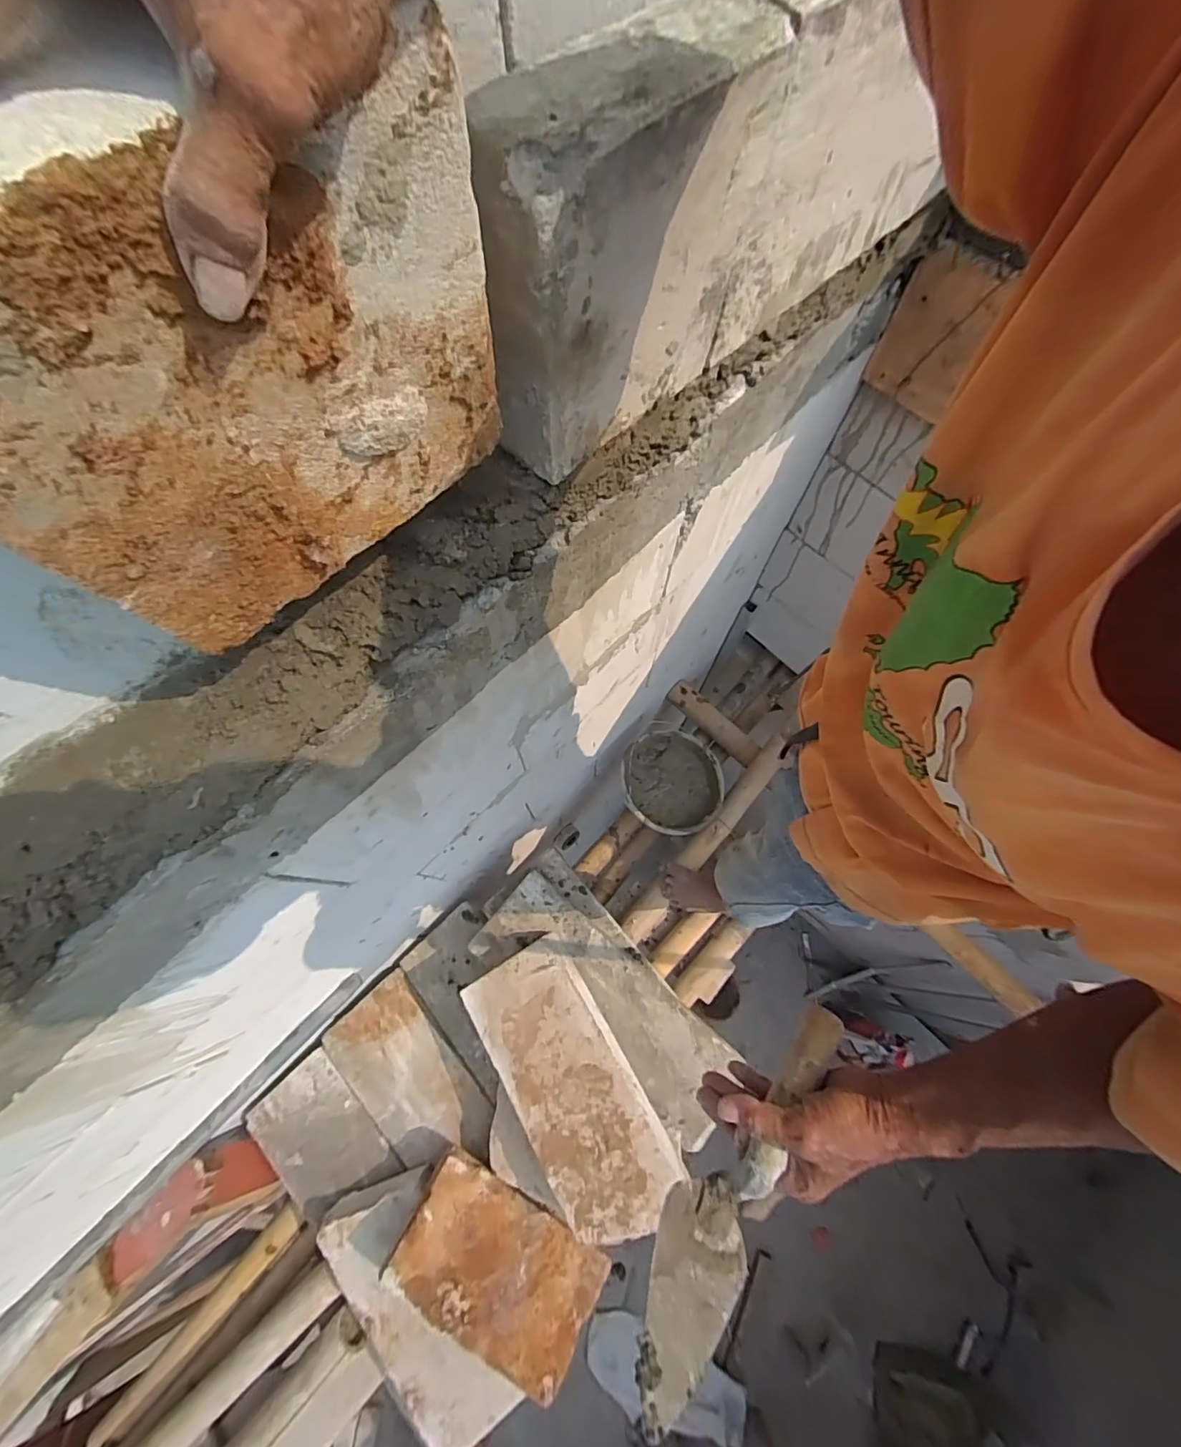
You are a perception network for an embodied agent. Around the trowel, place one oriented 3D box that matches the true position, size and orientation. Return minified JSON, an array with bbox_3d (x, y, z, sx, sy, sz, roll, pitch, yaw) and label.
[{"bbox_3d":[0.120,0.342,0.392,0.074,0.055,0.274,36,68,12],"label":"trowel"}]

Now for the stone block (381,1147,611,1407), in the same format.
[{"bbox_3d":[-0.156,0.949,0.899,0.349,0.052,0.208,41,64,-4],"label":"stone block"}]

